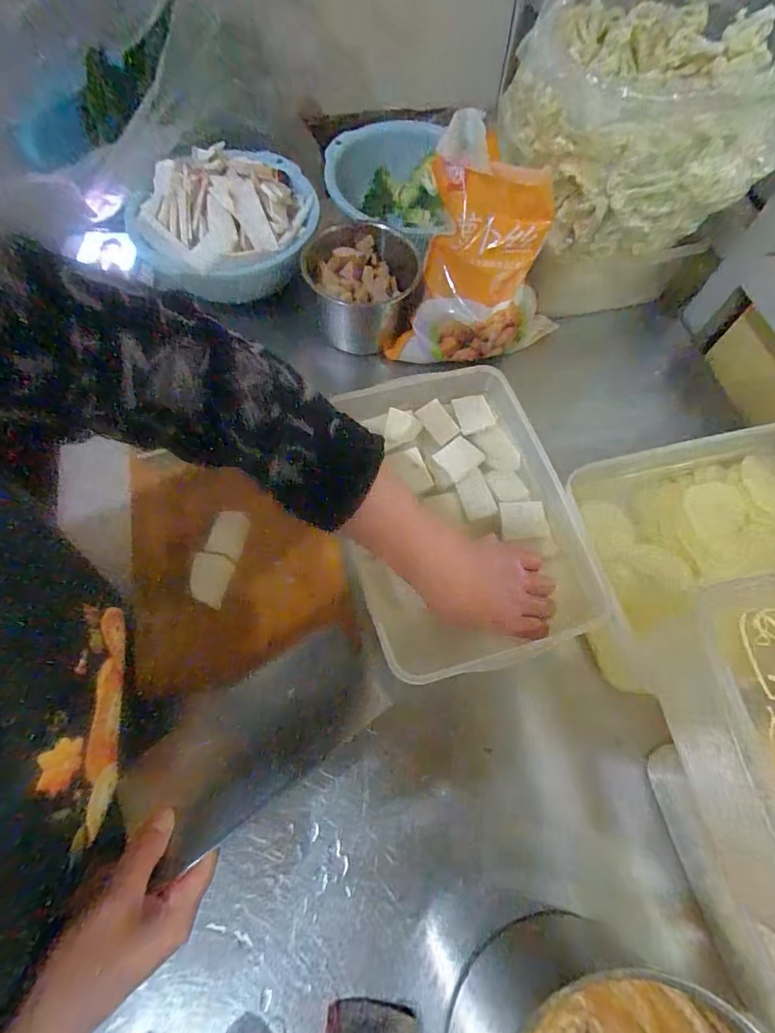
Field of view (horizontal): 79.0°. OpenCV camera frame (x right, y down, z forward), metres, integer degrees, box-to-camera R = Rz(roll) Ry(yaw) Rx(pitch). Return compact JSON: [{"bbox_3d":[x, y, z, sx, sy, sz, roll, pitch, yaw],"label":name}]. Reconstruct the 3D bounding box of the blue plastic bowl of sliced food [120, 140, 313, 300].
[{"bbox_3d":[-0.194,-0.363,0.557,0.217,0.068,0.209,1,67,-2],"label":"blue plastic bowl of sliced food"}]

